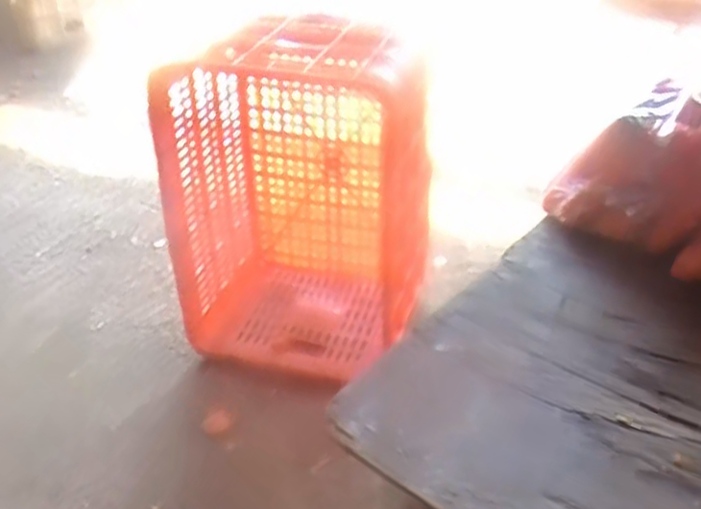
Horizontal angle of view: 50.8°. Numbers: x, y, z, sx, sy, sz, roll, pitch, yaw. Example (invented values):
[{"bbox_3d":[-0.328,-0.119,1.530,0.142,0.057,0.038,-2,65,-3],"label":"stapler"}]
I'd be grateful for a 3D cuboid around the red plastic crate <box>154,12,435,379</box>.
[{"bbox_3d":[-0.069,-0.086,1.176,0.367,0.496,0.267,13,36,20],"label":"red plastic crate"}]

